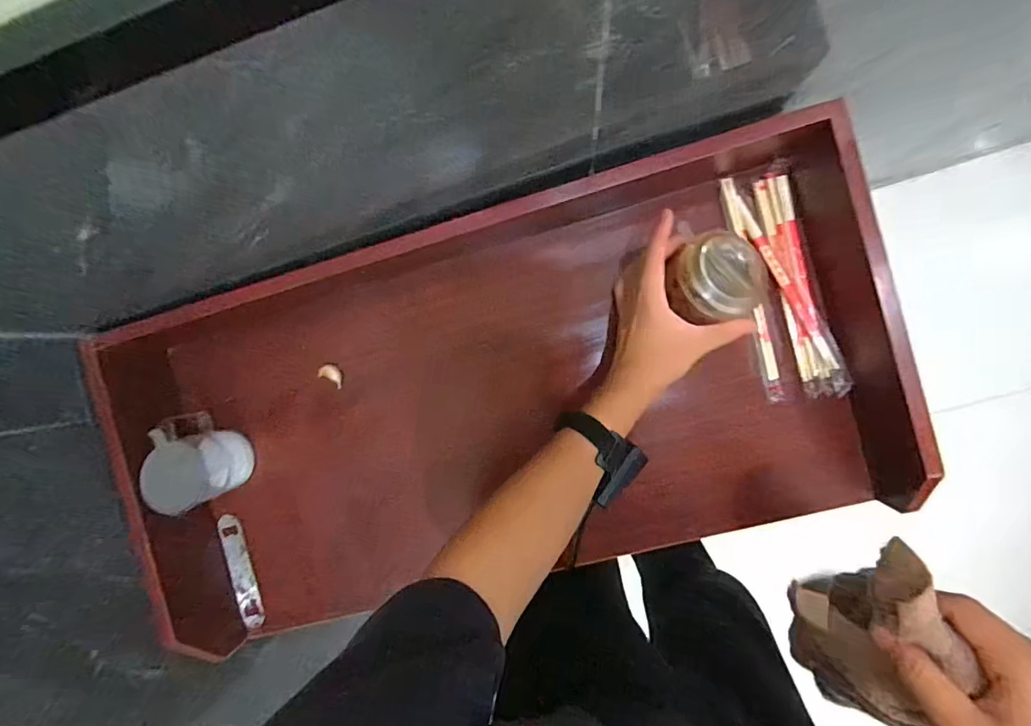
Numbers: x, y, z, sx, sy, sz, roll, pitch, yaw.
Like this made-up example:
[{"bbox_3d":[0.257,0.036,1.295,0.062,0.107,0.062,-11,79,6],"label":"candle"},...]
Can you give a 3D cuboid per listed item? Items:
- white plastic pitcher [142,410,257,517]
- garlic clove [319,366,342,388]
[{"bbox_3d":[-0.376,0.117,0.596,0.073,0.104,0.107,8,92,7],"label":"white plastic pitcher"},{"bbox_3d":[-0.227,0.014,0.607,0.033,0.014,0.025,33,95,6],"label":"garlic clove"}]

